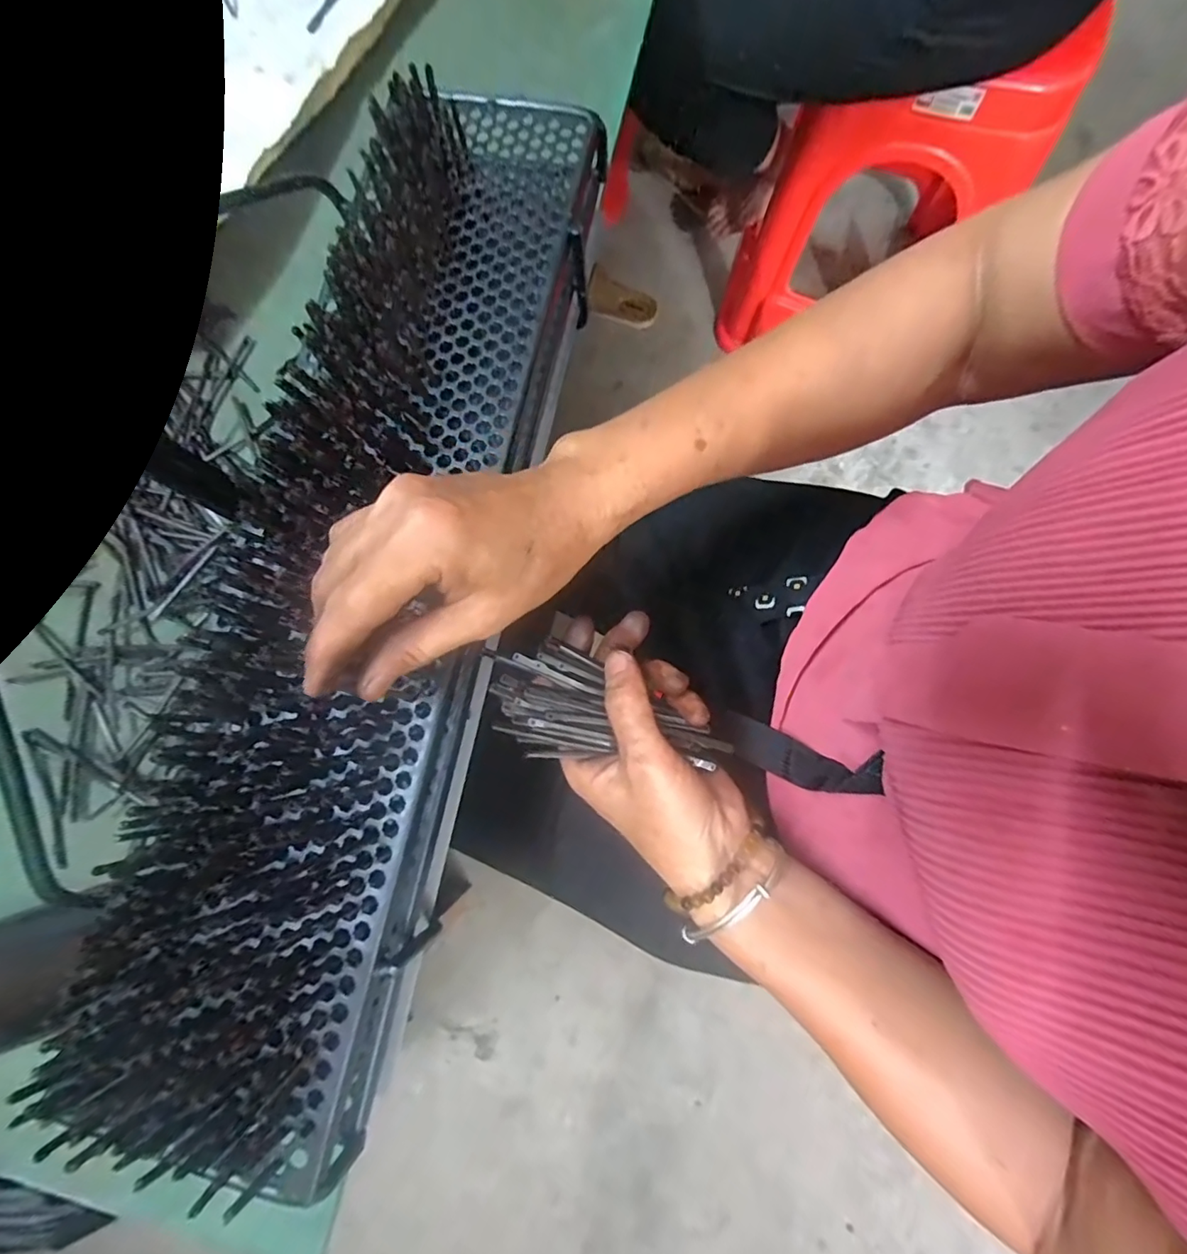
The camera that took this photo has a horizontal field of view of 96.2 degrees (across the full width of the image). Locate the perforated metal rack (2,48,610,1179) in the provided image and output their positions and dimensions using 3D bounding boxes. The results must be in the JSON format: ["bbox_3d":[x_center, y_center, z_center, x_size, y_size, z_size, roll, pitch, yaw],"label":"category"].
[{"bbox_3d":[-0.120,-0.047,0.307,0.139,0.081,0.589,12,80,3],"label":"perforated metal rack"}]

